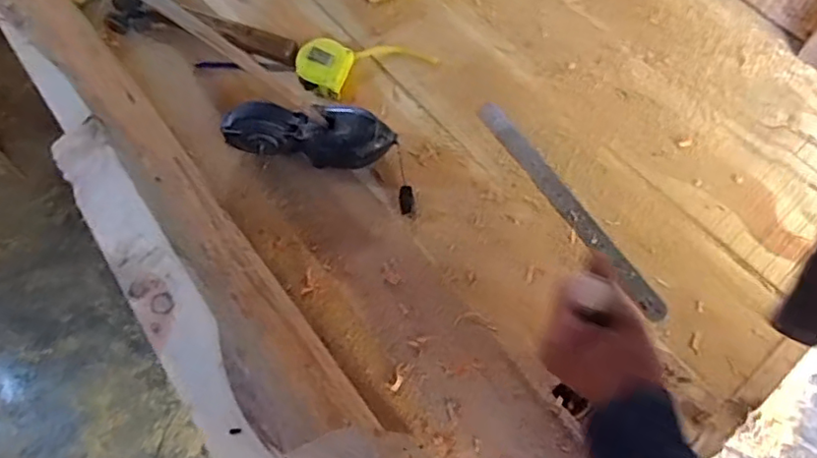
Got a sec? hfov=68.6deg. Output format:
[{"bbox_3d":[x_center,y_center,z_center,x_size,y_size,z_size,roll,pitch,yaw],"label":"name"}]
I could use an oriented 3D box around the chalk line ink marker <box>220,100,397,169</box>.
[{"bbox_3d":[-0.112,-0.113,0.694,0.190,0.068,0.071,11,67,3],"label":"chalk line ink marker"}]

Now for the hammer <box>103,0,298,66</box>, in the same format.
[{"bbox_3d":[-0.263,-0.288,0.801,0.268,0.029,0.107,13,67,6],"label":"hammer"}]

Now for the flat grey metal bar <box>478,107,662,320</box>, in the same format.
[{"bbox_3d":[0.185,-0.029,0.699,0.030,0.005,0.318,-31,71,-15],"label":"flat grey metal bar"}]

